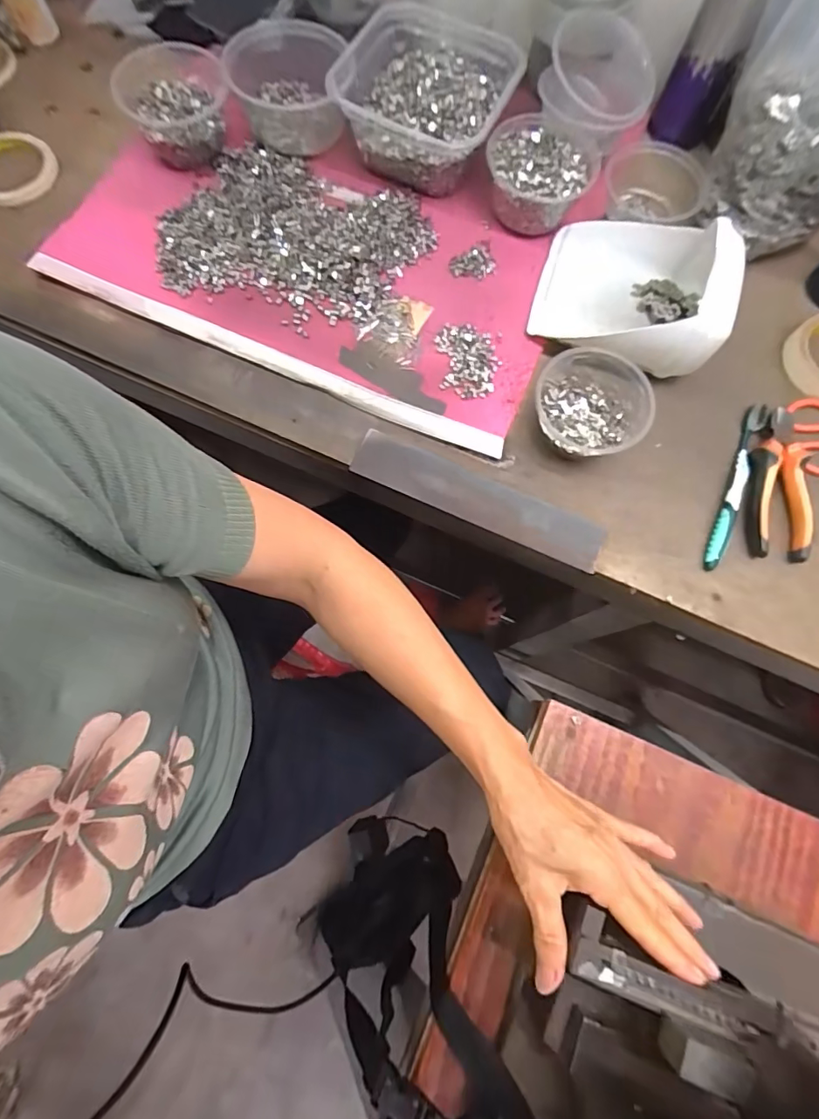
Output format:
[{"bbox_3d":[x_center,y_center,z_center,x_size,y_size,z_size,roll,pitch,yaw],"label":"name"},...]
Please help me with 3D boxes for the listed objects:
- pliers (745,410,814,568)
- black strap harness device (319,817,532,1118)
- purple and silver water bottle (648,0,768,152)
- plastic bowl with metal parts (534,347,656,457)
[{"bbox_3d":[0.354,-0.075,0.480,0.052,0.016,0.150,7,78,1],"label":"pliers"},{"bbox_3d":[-0.014,0.418,0.549,0.175,0.447,0.134,-8,75,-4],"label":"black strap harness device"},{"bbox_3d":[0.339,-0.559,0.516,0.096,0.210,0.089,28,79,5],"label":"purple and silver water bottle"},{"bbox_3d":[0.171,-0.147,0.475,0.100,0.052,0.100,0,78,-1],"label":"plastic bowl with metal parts"}]

